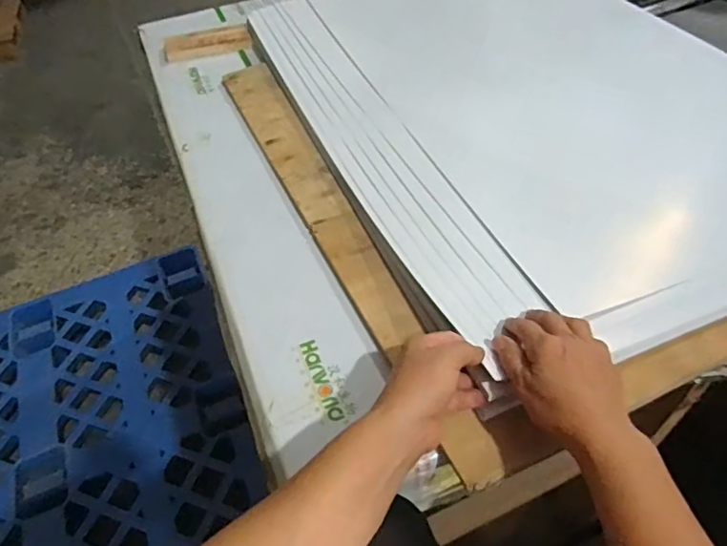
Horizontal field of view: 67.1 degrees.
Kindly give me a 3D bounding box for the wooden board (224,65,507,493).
[{"bbox_3d":[-0.046,-0.085,0.698,0.067,0.015,0.765,-21,51,-13],"label":"wooden board"}]

